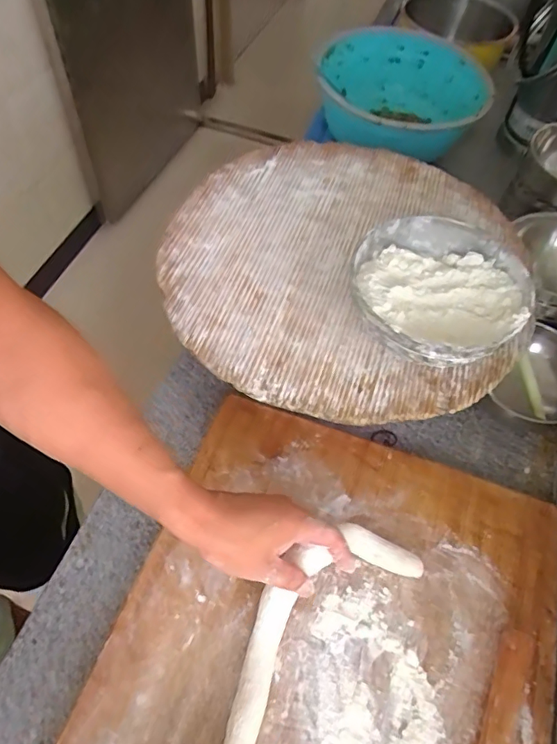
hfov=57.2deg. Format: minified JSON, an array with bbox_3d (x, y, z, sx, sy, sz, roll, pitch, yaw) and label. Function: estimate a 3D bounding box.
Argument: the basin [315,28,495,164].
[{"bbox_3d":[0.205,-0.481,0.896,0.300,0.137,0.300,2,58,-3],"label":"basin"}]

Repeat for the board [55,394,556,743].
[{"bbox_3d":[0.022,0.325,0.433,0.387,0.035,0.579,19,58,8],"label":"board"}]

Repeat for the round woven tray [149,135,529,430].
[{"bbox_3d":[0.072,-0.132,0.594,0.387,0.022,0.400,2,58,-3],"label":"round woven tray"}]

